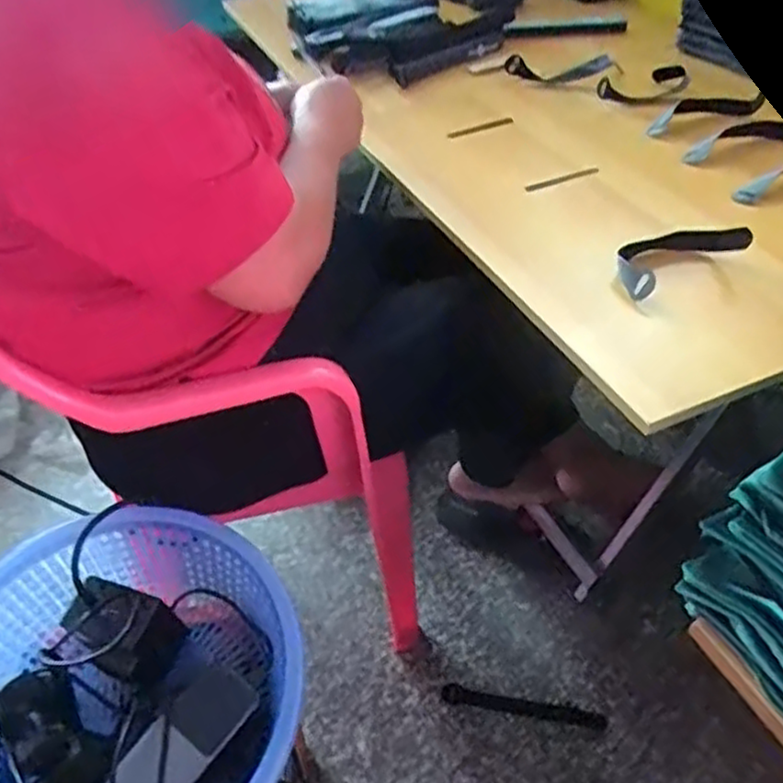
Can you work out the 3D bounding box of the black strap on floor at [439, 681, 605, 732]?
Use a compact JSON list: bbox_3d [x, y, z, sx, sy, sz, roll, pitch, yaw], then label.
[{"bbox_3d":[0.166,0.398,0.909,0.200,0.006,0.024,7,45,11],"label":"black strap on floor"}]

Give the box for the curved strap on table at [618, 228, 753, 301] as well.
[{"bbox_3d":[0.254,-0.119,0.633,0.112,0.035,0.059,-14,45,-10],"label":"curved strap on table"}]

